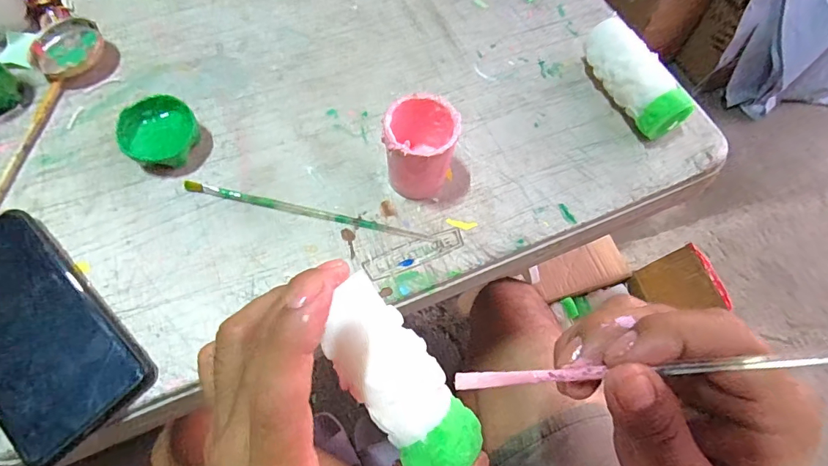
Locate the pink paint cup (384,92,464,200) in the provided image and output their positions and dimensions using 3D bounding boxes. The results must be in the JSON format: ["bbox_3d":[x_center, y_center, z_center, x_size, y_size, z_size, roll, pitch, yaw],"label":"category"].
[{"bbox_3d":[0.003,-0.059,0.317,0.049,0.065,0.048,1,65,-3],"label":"pink paint cup"}]

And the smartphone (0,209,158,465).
[{"bbox_3d":[-0.241,0.059,0.276,0.161,0.012,0.076,42,69,15],"label":"smartphone"}]

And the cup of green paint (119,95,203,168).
[{"bbox_3d":[-0.192,-0.075,0.334,0.053,0.023,0.052,1,65,-3],"label":"cup of green paint"}]

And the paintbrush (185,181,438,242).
[{"bbox_3d":[-0.077,-0.017,0.326,0.188,0.008,0.007,11,65,2],"label":"paintbrush"}]

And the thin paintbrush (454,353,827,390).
[{"bbox_3d":[0.101,0.053,0.174,0.179,0.005,0.007,-12,63,21],"label":"thin paintbrush"}]

